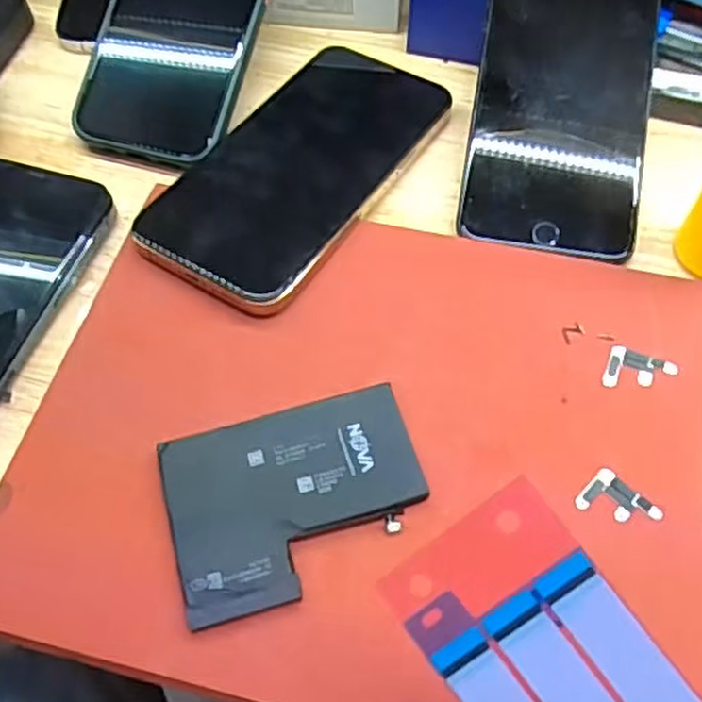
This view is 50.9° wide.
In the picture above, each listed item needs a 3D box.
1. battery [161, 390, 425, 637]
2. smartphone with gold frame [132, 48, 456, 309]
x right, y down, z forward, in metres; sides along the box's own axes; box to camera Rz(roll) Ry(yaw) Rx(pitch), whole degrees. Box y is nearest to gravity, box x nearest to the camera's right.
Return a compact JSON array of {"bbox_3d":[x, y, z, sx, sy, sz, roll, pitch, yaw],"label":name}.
[{"bbox_3d":[-0.018,0.050,0.256,0.087,0.004,0.065,-15,60,-8],"label":"battery"},{"bbox_3d":[-0.021,-0.085,0.331,0.079,0.012,0.155,27,63,16],"label":"smartphone with gold frame"}]

